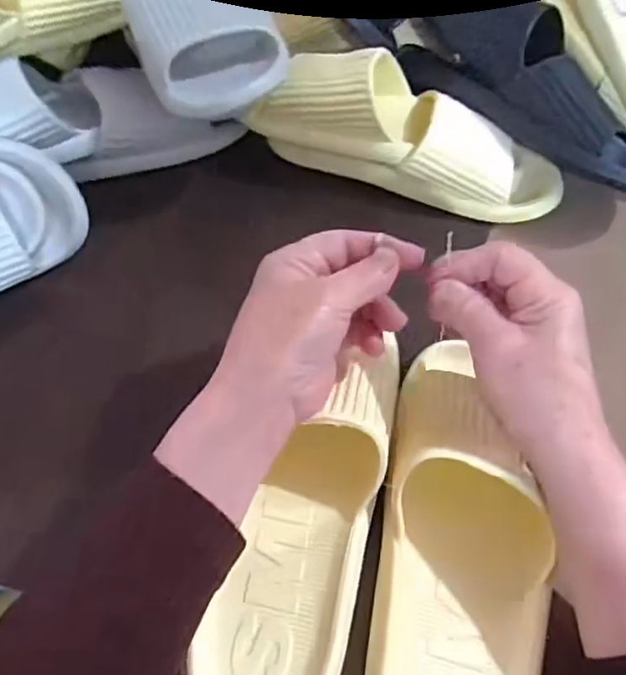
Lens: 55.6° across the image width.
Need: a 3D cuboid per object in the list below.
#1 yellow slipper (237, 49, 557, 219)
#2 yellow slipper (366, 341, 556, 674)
[{"bbox_3d":[0.087,-0.181,0.506,0.267,0.088,0.094,15,58,5],"label":"yellow slipper"},{"bbox_3d":[0.085,0.120,0.341,0.095,0.090,0.229,7,64,0],"label":"yellow slipper"}]

